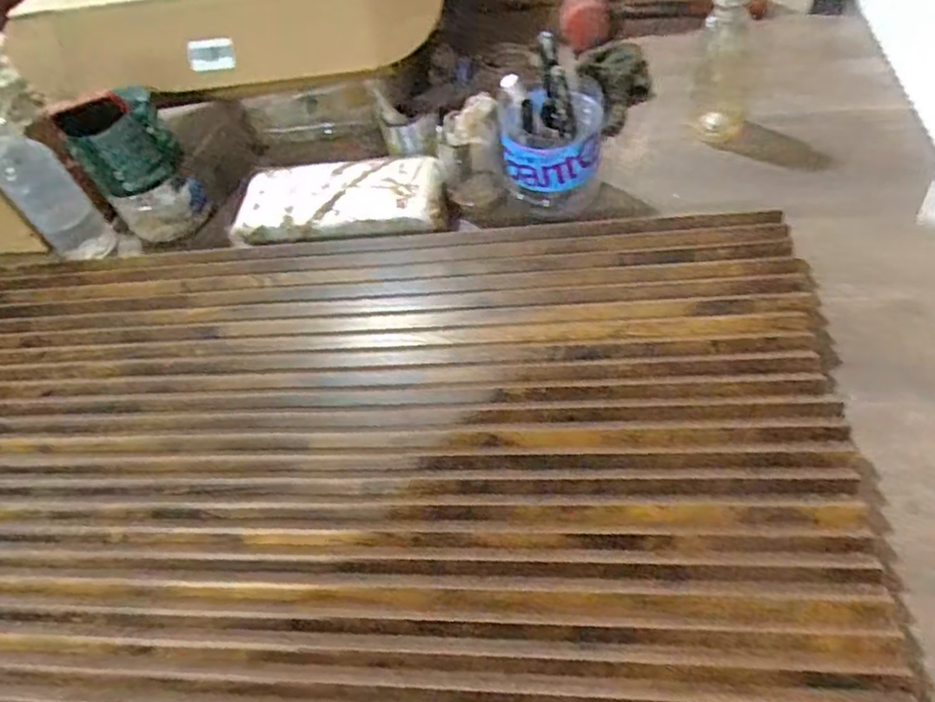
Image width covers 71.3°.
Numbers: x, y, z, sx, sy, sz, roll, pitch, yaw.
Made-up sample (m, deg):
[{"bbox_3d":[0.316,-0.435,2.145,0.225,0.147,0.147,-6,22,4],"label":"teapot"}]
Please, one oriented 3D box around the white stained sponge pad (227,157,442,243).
[{"bbox_3d":[-0.145,-0.170,0.729,0.241,0.041,0.111,2,53,13],"label":"white stained sponge pad"}]

